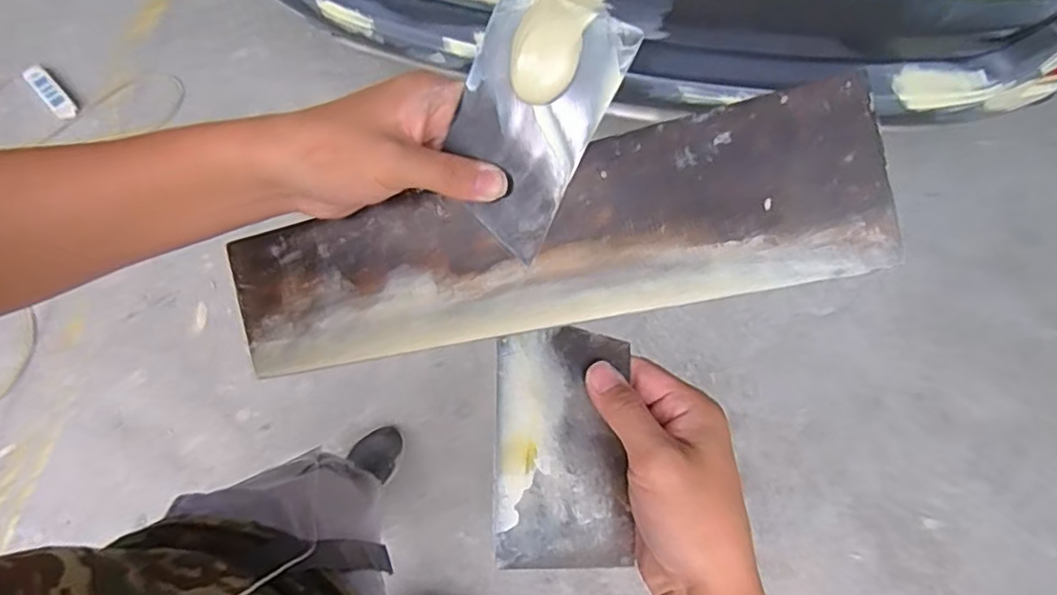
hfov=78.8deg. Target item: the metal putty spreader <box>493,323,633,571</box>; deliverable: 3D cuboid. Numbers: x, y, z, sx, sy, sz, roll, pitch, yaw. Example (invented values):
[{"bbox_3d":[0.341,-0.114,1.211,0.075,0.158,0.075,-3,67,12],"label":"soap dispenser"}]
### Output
[{"bbox_3d":[0.018,0.080,0.345,0.071,0.004,0.122,1,82,-7],"label":"metal putty spreader"}]

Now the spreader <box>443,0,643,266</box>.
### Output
[{"bbox_3d":[-0.003,-0.091,0.330,0.072,0.010,0.120,29,108,9],"label":"spreader"}]

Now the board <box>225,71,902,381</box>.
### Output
[{"bbox_3d":[-0.011,-0.024,0.346,0.362,0.004,0.087,-11,90,20],"label":"board"}]

